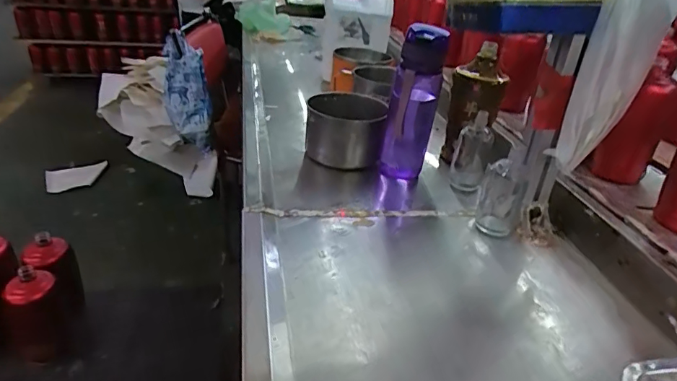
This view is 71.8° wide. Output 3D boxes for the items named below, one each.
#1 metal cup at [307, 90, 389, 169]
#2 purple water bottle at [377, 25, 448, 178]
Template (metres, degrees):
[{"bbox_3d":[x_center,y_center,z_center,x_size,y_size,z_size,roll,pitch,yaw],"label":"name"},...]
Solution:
[{"bbox_3d":[0.012,-0.103,0.801,0.123,0.095,0.133,3,29,-2],"label":"metal cup"},{"bbox_3d":[0.112,-0.129,0.713,0.075,0.230,0.056,8,30,7],"label":"purple water bottle"}]

